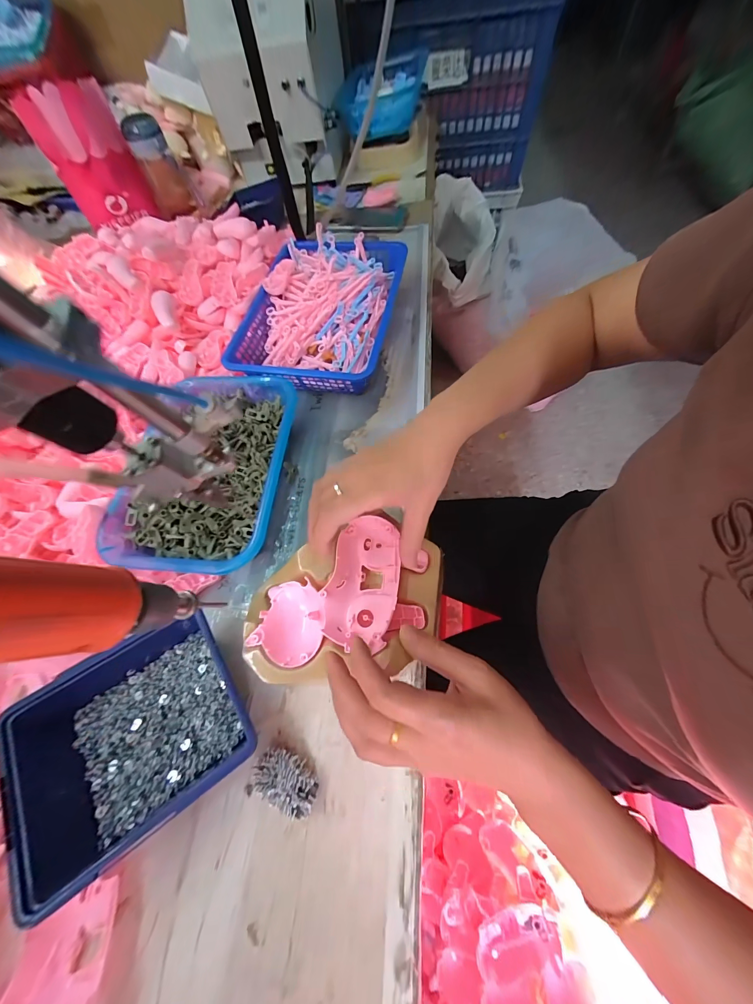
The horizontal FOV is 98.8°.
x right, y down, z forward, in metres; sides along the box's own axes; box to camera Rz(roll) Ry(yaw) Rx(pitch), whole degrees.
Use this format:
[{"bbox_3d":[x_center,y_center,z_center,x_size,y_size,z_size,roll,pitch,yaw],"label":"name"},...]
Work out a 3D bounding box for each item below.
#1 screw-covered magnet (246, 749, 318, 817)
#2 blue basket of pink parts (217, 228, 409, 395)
[{"bbox_3d":[-0.080,0.238,0.275,0.059,0.020,0.038,10,66,10],"label":"screw-covered magnet"},{"bbox_3d":[-0.082,-0.282,0.488,0.212,0.064,0.282,8,66,9],"label":"blue basket of pink parts"}]

